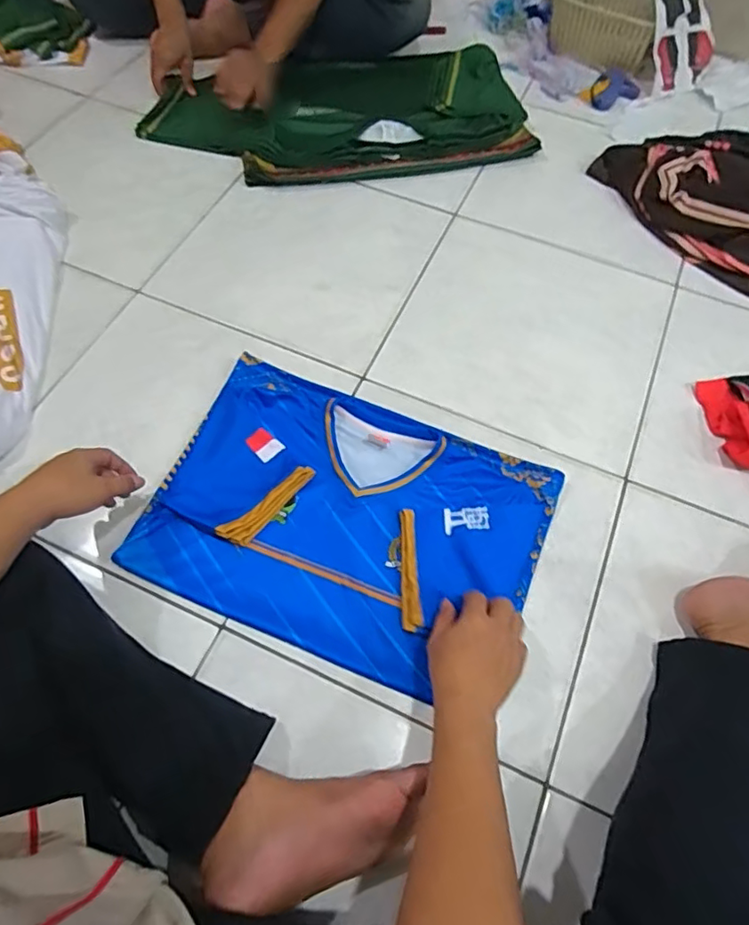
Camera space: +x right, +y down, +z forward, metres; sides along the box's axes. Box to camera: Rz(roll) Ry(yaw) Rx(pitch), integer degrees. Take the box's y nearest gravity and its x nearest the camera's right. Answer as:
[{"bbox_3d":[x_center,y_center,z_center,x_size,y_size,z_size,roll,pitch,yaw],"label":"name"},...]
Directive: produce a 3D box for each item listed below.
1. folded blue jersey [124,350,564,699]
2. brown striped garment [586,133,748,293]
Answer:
[{"bbox_3d":[-0.037,0.074,0.724,0.474,0.029,0.334,21,63,8],"label":"folded blue jersey"},{"bbox_3d":[0.661,-0.494,1.009,0.363,0.085,0.437,-28,66,-17],"label":"brown striped garment"}]

